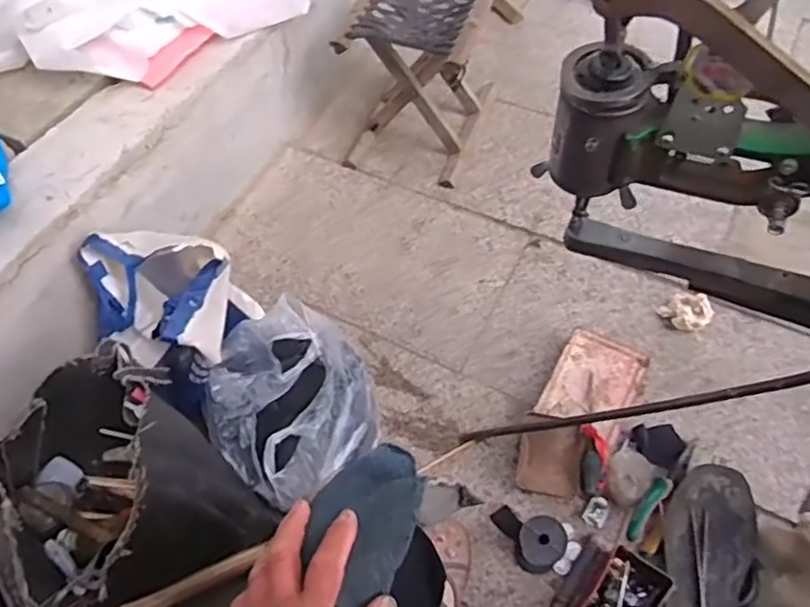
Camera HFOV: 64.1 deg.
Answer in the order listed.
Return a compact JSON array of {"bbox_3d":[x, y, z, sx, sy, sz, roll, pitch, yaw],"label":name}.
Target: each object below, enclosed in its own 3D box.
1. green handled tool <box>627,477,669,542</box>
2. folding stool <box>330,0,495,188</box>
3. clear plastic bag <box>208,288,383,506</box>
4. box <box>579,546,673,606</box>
[{"bbox_3d":[0.327,0.275,0.874,0.024,0.015,0.097,31,64,21],"label":"green handled tool"},{"bbox_3d":[0.029,-0.433,1.205,0.219,0.276,0.272,14,59,13],"label":"folding stool"},{"bbox_3d":[-0.161,0.131,0.888,0.229,0.147,0.212,-14,57,-6],"label":"clear plastic bag"},{"bbox_3d":[0.277,0.379,0.820,0.079,0.035,0.113,34,65,23],"label":"box"}]

